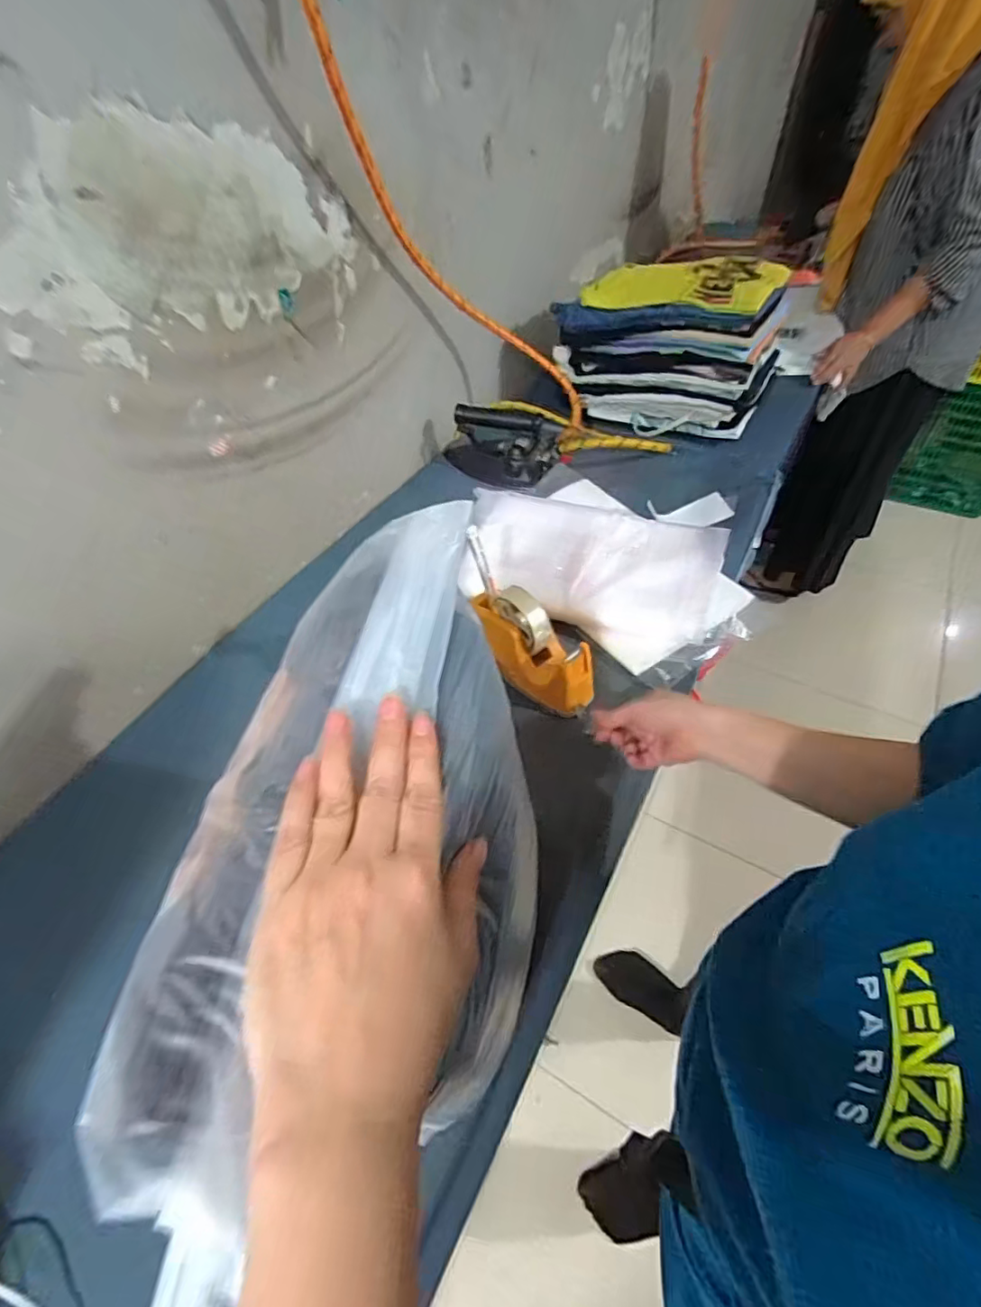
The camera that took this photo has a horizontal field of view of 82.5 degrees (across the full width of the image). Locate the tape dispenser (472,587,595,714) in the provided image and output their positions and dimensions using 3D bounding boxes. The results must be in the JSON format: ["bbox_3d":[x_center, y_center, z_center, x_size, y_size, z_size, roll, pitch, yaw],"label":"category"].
[{"bbox_3d":[0.050,-0.012,0.692,0.069,0.085,0.192,-37,80,-24],"label":"tape dispenser"}]

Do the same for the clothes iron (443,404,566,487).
[{"bbox_3d":[0.019,-0.372,1.015,0.205,0.127,0.092,5,51,9],"label":"clothes iron"}]

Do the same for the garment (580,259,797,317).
[{"bbox_3d":[0.359,-0.692,1.048,0.324,0.066,0.215,27,57,24],"label":"garment"}]

